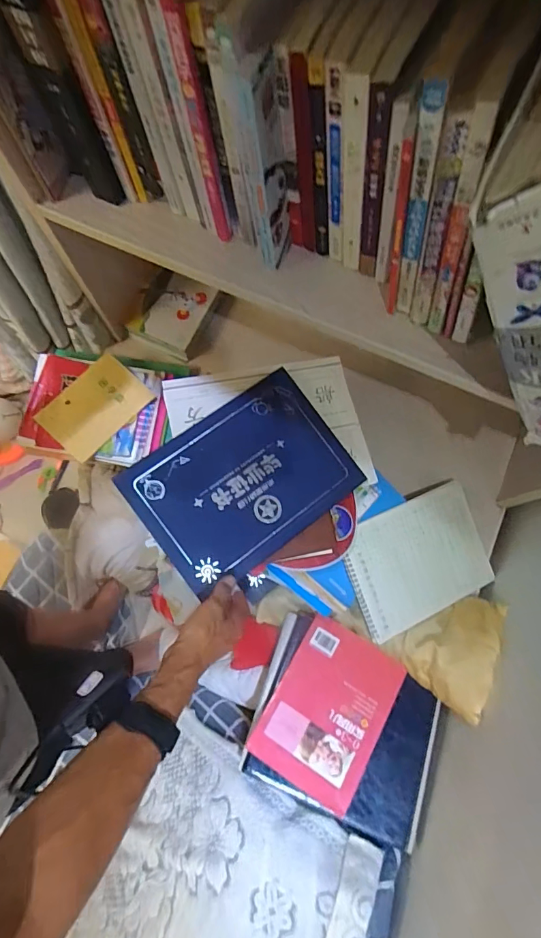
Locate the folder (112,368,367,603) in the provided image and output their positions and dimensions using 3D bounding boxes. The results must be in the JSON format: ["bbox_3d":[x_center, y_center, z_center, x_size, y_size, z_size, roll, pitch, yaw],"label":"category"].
[{"bbox_3d":[-0.039,0.017,0.686,0.318,0.016,0.228,-35,86,-12],"label":"folder"}]

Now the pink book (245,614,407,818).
[{"bbox_3d":[0.093,0.387,0.720,0.172,0.010,0.239,26,64,20],"label":"pink book"}]

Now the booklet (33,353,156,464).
[{"bbox_3d":[-0.325,-0.116,0.825,0.124,0.016,0.181,42,78,5],"label":"booklet"}]

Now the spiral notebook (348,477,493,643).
[{"bbox_3d":[0.254,0.152,0.761,0.261,0.013,0.191,-21,86,-17],"label":"spiral notebook"}]

